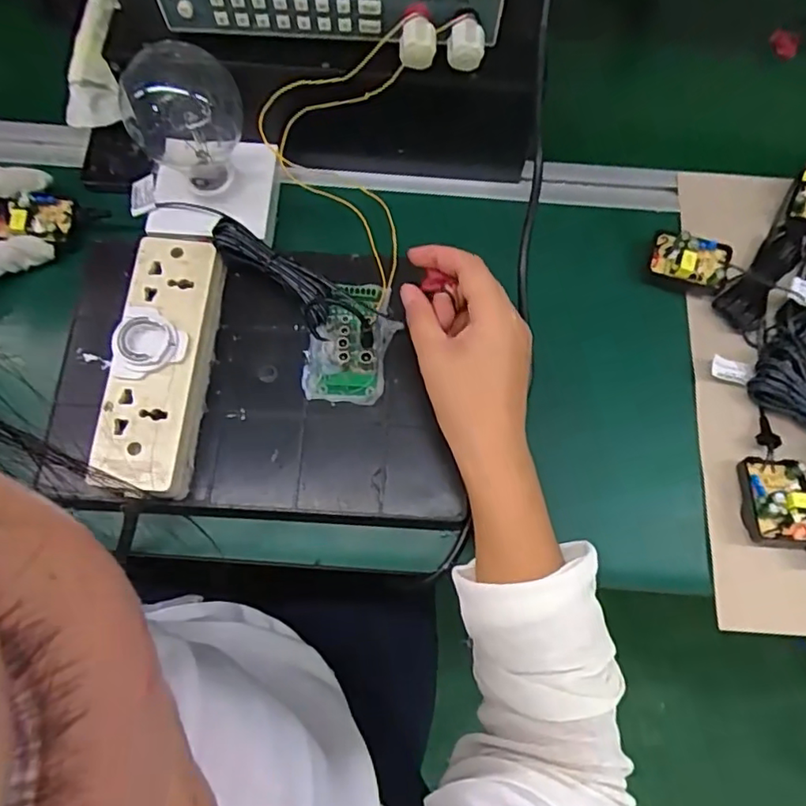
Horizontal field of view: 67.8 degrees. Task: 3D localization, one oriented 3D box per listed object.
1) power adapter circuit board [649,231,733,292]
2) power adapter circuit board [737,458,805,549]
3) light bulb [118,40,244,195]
[{"bbox_3d":[0.218,-0.108,0.457,0.056,0.024,0.037,18,72,5],"label":"power adapter circuit board"},{"bbox_3d":[0.252,0.067,0.403,0.037,0.028,0.057,9,72,2],"label":"power adapter circuit board"},{"bbox_3d":[-0.148,-0.194,0.410,0.072,0.092,0.072,0,72,-1],"label":"light bulb"}]

